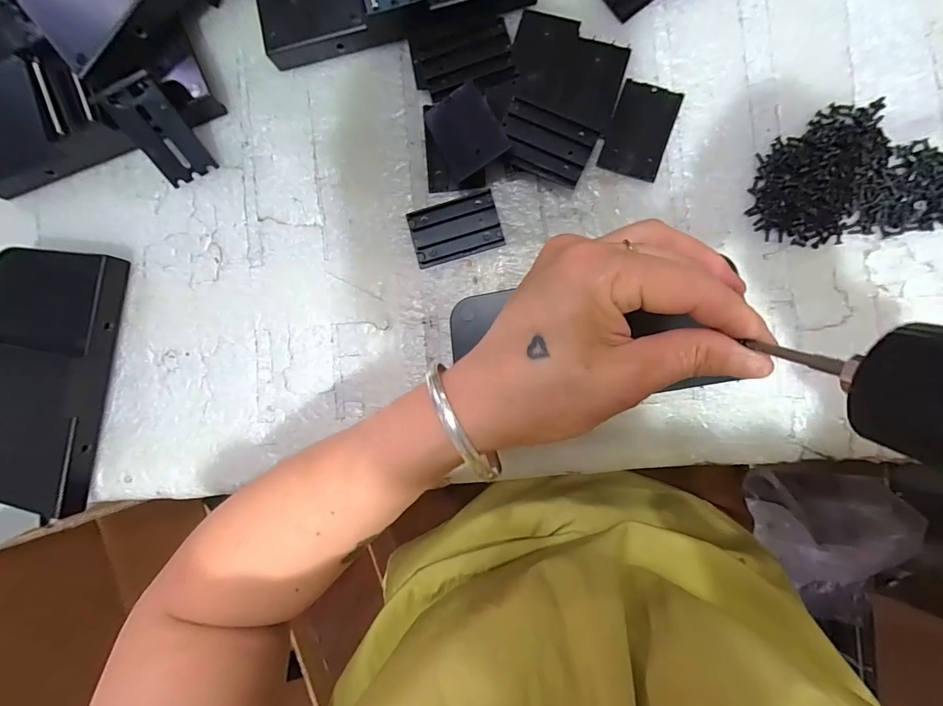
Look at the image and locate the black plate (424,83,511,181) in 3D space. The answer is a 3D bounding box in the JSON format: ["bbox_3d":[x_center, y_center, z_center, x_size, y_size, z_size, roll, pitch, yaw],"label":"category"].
[{"bbox_3d":[-0.004,-0.130,0.246,0.036,0.004,0.053,-30,75,24],"label":"black plate"}]

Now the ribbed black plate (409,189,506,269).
[{"bbox_3d":[-0.010,-0.077,0.258,0.054,0.004,0.036,-15,88,5],"label":"ribbed black plate"}]

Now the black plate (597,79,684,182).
[{"bbox_3d":[0.101,-0.134,0.251,0.035,0.004,0.054,20,91,5],"label":"black plate"}]

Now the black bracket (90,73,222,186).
[{"bbox_3d":[-0.188,-0.131,0.252,0.036,0.018,0.055,-22,134,6],"label":"black bracket"}]

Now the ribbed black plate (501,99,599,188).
[{"bbox_3d":[0.042,-0.120,0.241,0.053,0.006,0.034,27,87,1],"label":"ribbed black plate"}]

